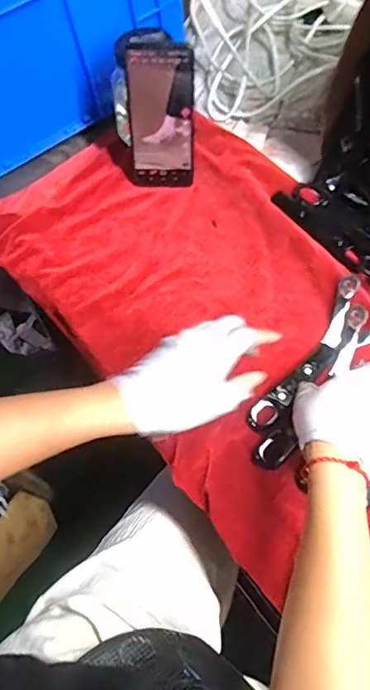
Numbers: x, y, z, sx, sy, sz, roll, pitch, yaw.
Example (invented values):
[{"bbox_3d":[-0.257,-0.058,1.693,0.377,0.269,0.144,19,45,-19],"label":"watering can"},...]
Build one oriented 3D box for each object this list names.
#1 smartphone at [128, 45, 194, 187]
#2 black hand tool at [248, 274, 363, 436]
[{"bbox_3d":[-0.028,-0.266,0.609,0.075,0.161,0.009,-1,45,-1],"label":"smartphone"},{"bbox_3d":[0.138,0.009,0.547,0.038,0.019,0.207,34,70,15],"label":"black hand tool"}]

